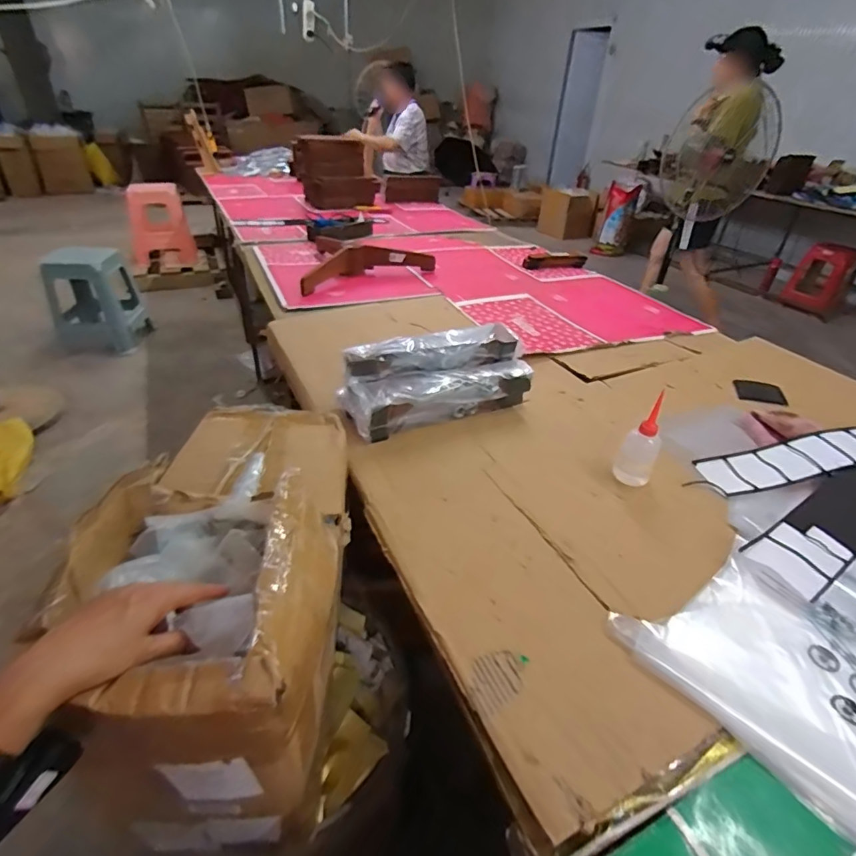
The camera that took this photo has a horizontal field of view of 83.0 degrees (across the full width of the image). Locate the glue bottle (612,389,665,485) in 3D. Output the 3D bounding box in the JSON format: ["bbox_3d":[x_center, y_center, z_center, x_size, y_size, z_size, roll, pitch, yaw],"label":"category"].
[{"bbox_3d":[0.363,0.022,0.811,0.059,0.153,0.061,-27,46,-31],"label":"glue bottle"}]

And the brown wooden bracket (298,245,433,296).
[{"bbox_3d":[-0.203,-0.529,1.580,0.474,0.086,0.114,-19,42,-26],"label":"brown wooden bracket"}]

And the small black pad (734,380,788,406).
[{"bbox_3d":[0.761,-0.082,1.111,0.099,0.006,0.096,13,41,15],"label":"small black pad"}]

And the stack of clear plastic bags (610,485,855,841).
[{"bbox_3d":[0.521,0.249,0.643,0.471,0.022,0.314,-27,46,-29],"label":"stack of clear plastic bags"}]

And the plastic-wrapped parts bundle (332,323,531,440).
[{"bbox_3d":[0.018,-0.093,0.955,0.356,0.143,0.145,-17,42,-22],"label":"plastic-wrapped parts bundle"}]

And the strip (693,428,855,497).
[{"bbox_3d":[0.812,0.043,0.904,0.625,0.041,0.117,-4,38,-6],"label":"strip"}]

